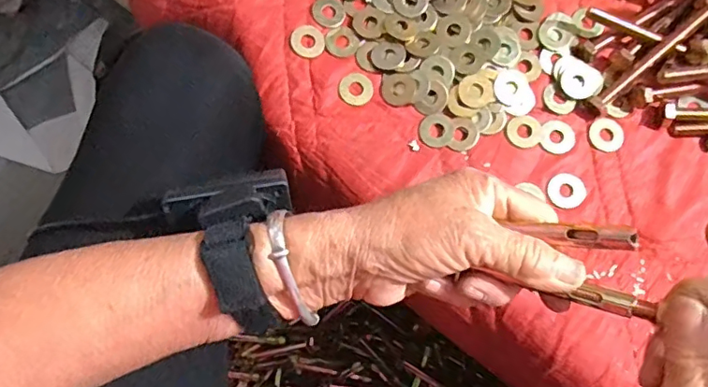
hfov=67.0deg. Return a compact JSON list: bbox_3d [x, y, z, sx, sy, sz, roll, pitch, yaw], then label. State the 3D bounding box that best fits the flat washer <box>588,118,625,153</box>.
[{"bbox_3d":[0.179,-0.042,0.379,0.025,0.004,0.023,1,77,-2],"label":"flat washer"}]

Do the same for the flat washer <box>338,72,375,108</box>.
[{"bbox_3d":[0.002,-0.075,0.384,0.025,0.004,0.024,1,77,-2],"label":"flat washer"}]

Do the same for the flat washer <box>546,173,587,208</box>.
[{"bbox_3d":[0.148,-0.002,0.371,0.025,0.004,0.025,1,77,-2],"label":"flat washer"}]

